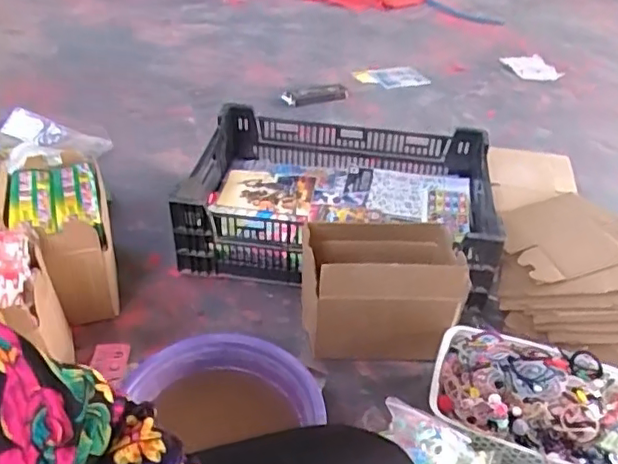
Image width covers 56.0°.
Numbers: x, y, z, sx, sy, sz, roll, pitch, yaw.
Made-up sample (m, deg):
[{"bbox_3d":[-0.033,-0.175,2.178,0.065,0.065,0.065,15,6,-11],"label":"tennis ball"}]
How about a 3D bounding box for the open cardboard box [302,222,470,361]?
[{"bbox_3d":[0.115,0.098,0.971,0.235,0.209,0.149,1,40,-5],"label":"open cardboard box"}]

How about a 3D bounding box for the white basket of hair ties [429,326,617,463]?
[{"bbox_3d":[0.327,0.248,0.843,0.293,0.092,0.203,20,42,13],"label":"white basket of hair ties"}]

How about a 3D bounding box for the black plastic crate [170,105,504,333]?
[{"bbox_3d":[0.065,-0.066,1.192,0.591,0.176,0.394,9,40,4],"label":"black plastic crate"}]

